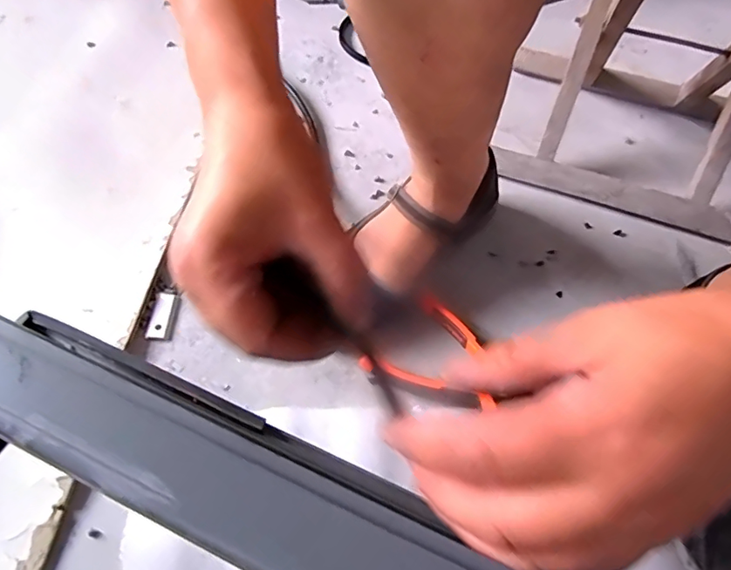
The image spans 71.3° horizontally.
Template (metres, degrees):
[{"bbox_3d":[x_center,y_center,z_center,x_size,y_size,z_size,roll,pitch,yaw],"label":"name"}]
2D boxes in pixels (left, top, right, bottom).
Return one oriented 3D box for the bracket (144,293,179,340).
[{"bbox_3d":[-0.185,0.029,0.465,0.023,0.005,0.046,5,56,0],"label":"bracket"}]

